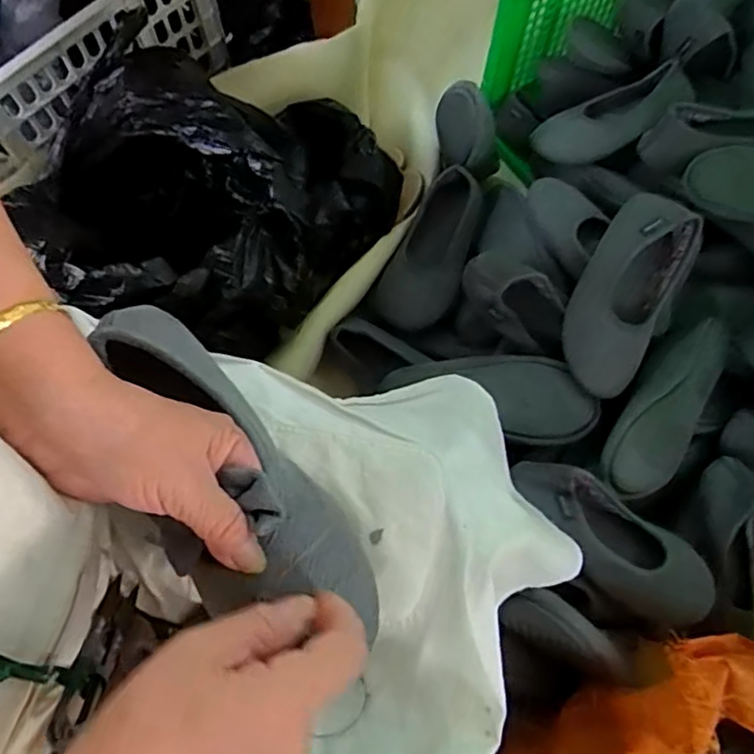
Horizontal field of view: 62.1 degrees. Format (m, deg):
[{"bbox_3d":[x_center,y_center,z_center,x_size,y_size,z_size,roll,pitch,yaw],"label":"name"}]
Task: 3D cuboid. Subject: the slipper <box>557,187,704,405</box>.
[{"bbox_3d":[0.278,-0.096,0.703,0.099,0.055,0.229,25,87,8],"label":"slipper"}]

